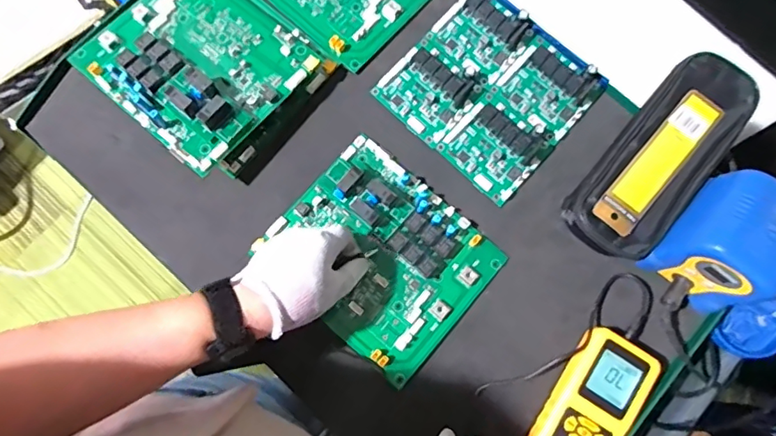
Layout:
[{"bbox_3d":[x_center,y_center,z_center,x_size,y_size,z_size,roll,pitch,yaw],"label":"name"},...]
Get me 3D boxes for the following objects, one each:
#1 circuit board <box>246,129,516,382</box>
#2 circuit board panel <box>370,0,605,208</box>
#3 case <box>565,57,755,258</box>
[{"bbox_3d":[-0.007,0.035,0.500,0.201,0.028,0.170,41,81,7],"label":"circuit board"},{"bbox_3d":[0.110,-0.140,0.545,0.186,0.022,0.175,42,81,7],"label":"circuit board panel"},{"bbox_3d":[0.278,-0.061,0.516,0.092,0.051,0.225,39,81,7],"label":"case"}]

